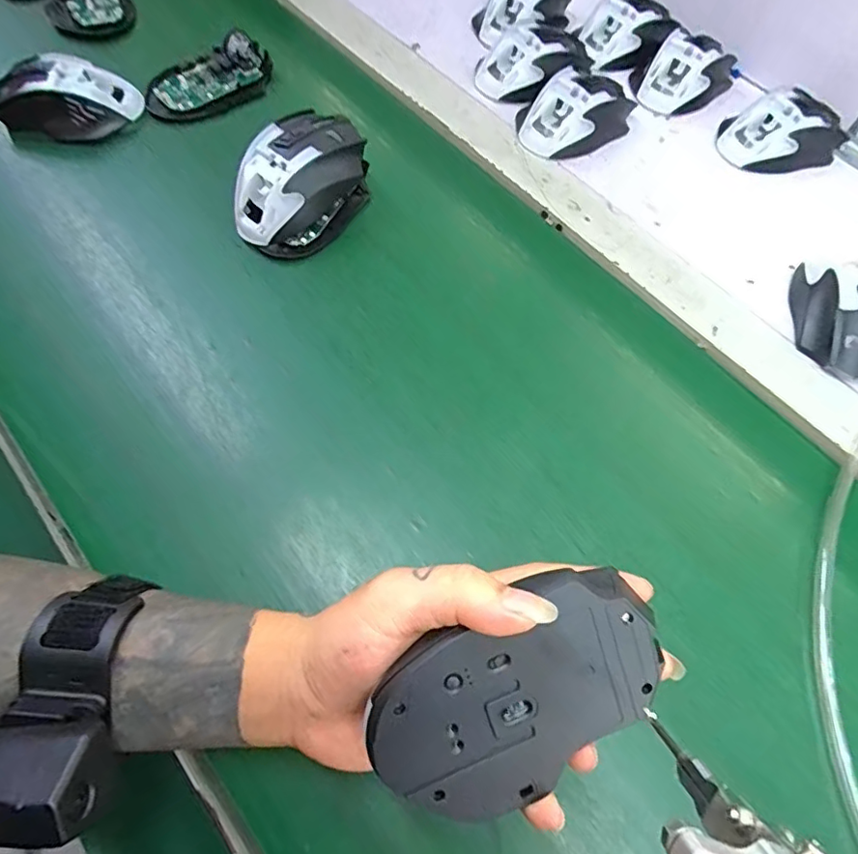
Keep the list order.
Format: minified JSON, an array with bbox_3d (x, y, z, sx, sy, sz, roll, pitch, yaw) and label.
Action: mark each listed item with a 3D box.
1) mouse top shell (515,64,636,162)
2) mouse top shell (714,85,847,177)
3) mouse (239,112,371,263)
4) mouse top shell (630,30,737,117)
[{"bbox_3d":[0.130,-0.279,0.473,0.108,0.034,0.065,-25,68,-14],"label":"mouse top shell"},{"bbox_3d":[0.321,-0.265,0.480,0.114,0.036,0.070,-16,66,-10],"label":"mouse top shell"},{"bbox_3d":[-0.095,-0.184,0.404,0.069,0.051,0.109,36,68,13],"label":"mouse"},{"bbox_3d":[0.239,-0.336,0.509,0.094,0.034,0.072,-39,72,-19],"label":"mouse top shell"}]

